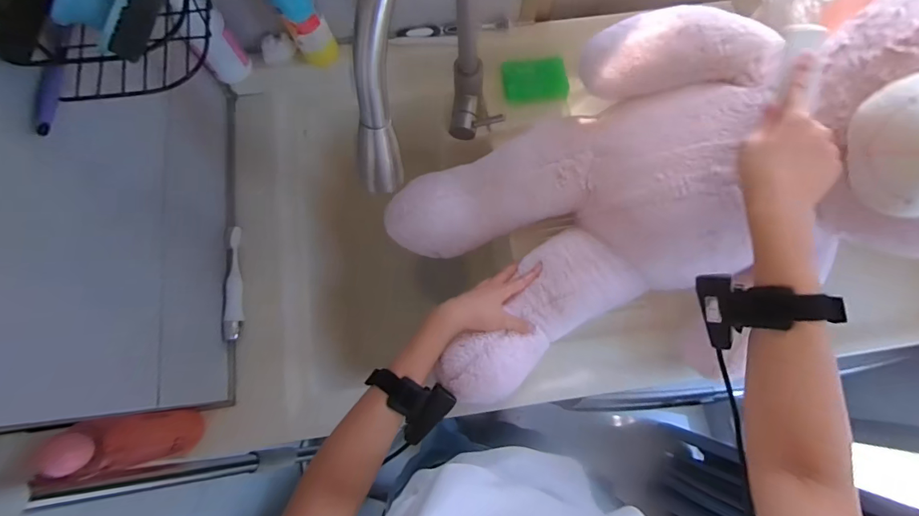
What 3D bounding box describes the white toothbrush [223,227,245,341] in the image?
[{"bbox_3d":[-0.335,0.035,0.629,0.023,0.021,0.171,-5,75,-3],"label":"white toothbrush"}]

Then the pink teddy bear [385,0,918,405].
[{"bbox_3d":[0.262,-0.091,0.505,0.696,0.200,0.390,-17,74,27],"label":"pink teddy bear"}]

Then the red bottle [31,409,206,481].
[{"bbox_3d":[-0.366,0.207,0.473,0.052,0.184,0.055,-13,76,-5],"label":"red bottle"}]

